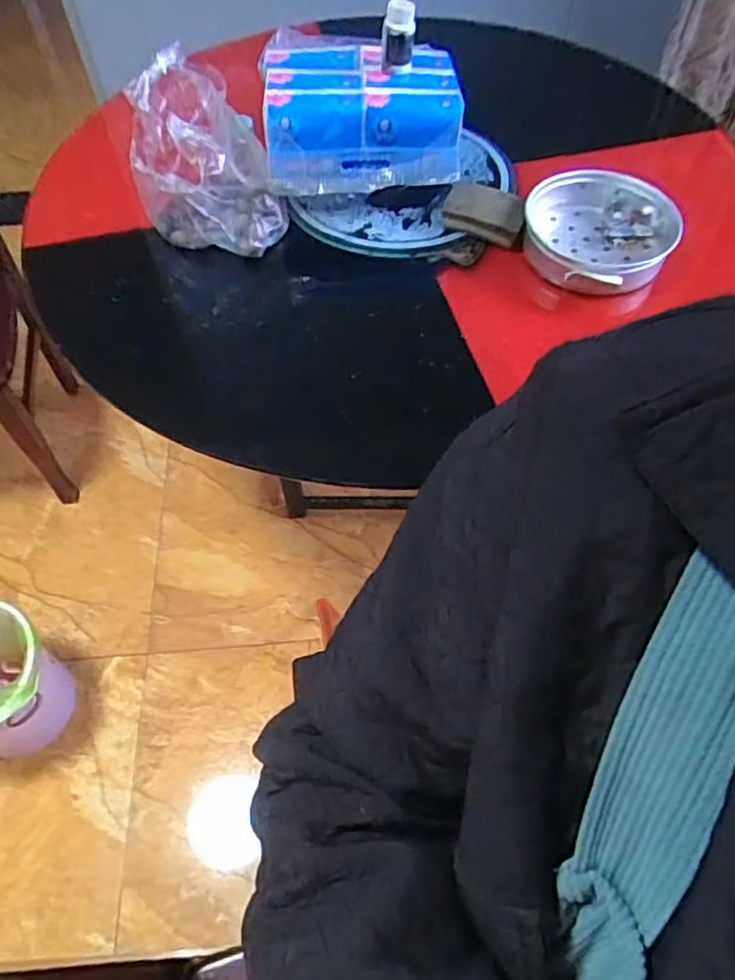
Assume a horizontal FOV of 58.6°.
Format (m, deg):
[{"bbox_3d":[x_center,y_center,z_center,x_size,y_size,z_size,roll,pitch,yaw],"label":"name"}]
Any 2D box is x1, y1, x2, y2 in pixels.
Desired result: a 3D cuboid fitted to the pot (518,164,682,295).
[{"bbox_3d":[0.326,-0.373,0.945,0.210,0.068,0.215,0,57,0],"label":"pot"}]

